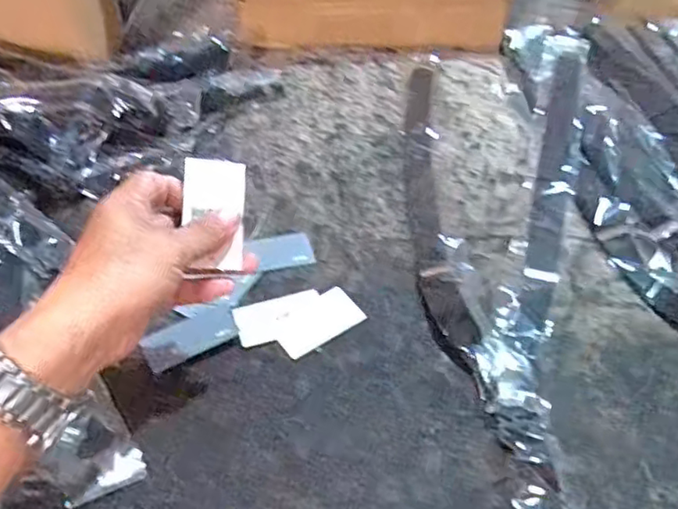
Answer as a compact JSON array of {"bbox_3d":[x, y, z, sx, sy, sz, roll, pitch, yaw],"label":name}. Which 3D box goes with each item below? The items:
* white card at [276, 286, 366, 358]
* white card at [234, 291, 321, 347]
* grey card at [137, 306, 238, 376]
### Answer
[{"bbox_3d":[-0.017,0.053,0.488,0.071,0.004,0.039,-28,55,-25],"label":"white card"},{"bbox_3d":[-0.046,0.051,0.488,0.070,0.004,0.040,-14,50,-14],"label":"white card"},{"bbox_3d":[-0.114,0.062,0.469,0.073,0.005,0.035,-23,55,-29],"label":"grey card"}]

